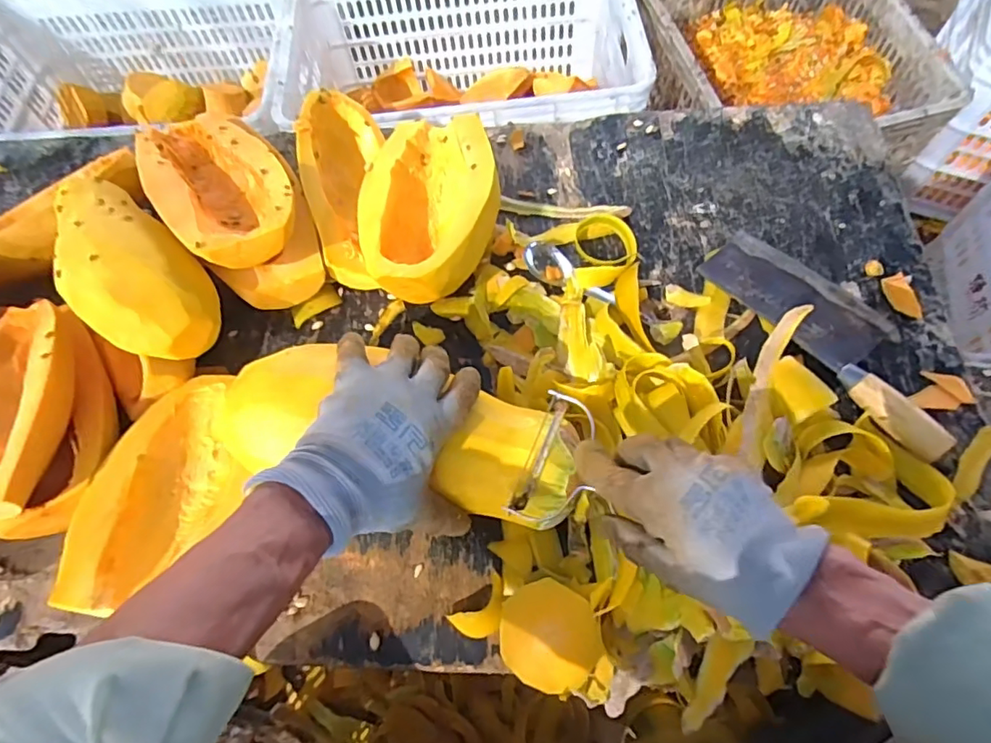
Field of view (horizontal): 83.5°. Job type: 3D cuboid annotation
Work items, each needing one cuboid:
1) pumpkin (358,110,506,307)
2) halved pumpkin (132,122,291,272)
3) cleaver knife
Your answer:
[{"bbox_3d":[-0.065,-0.164,0.579,0.134,0.076,0.212,-8,65,-1],"label":"pumpkin"},{"bbox_3d":[-0.279,-0.191,0.557,0.117,0.056,0.241,-33,68,-12],"label":"halved pumpkin"},{"bbox_3d":[0.324,-0.046,0.527,0.095,0.029,0.262,-33,68,-12],"label":"cleaver knife"}]

